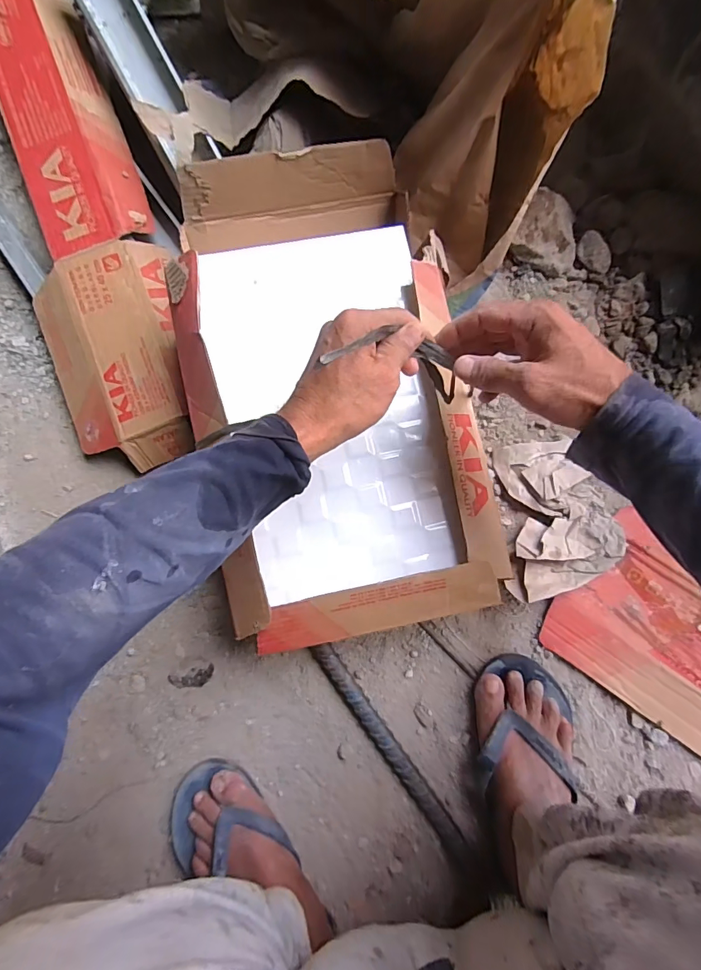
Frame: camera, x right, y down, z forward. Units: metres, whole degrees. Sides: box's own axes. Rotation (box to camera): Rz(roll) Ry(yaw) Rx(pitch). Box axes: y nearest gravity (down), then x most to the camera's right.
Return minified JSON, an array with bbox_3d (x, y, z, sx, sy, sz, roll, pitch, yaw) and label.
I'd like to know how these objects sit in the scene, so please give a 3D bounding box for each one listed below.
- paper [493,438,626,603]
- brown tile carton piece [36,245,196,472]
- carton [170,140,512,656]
[{"bbox_3d":[0.243,0.033,0.518,0.132,0.044,0.180,-9,82,4],"label":"paper"},{"bbox_3d":[-0.305,-0.162,0.557,0.179,0.032,0.289,-10,83,1],"label":"brown tile carton piece"},{"bbox_3d":[-0.020,-0.107,0.457,0.278,0.097,0.510,-13,83,0],"label":"carton"}]

